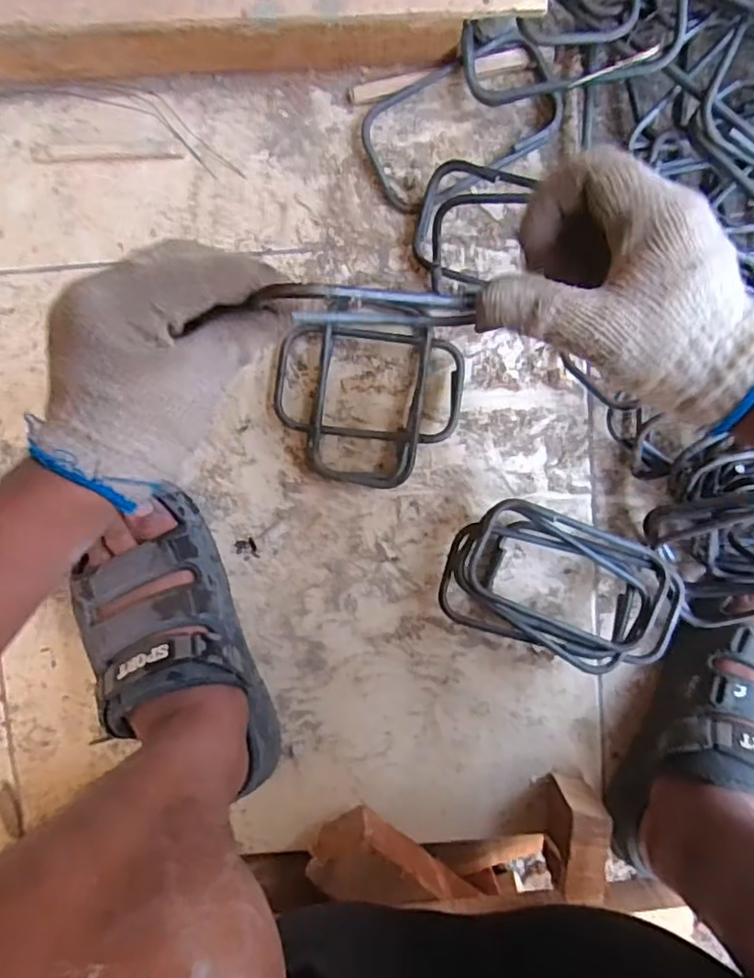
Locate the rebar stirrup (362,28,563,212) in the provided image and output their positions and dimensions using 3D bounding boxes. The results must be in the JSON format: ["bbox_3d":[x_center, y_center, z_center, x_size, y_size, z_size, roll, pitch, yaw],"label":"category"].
[{"bbox_3d":[0.064,-0.277,0.469,0.145,0.022,0.088,-23,96,2],"label":"rebar stirrup"}]

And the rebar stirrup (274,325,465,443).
[{"bbox_3d":[-0.007,-0.081,0.489,0.146,0.016,0.082,7,97,3],"label":"rebar stirrup"}]

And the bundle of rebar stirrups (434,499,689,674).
[{"bbox_3d":[0.144,0.080,0.495,0.178,0.048,0.112,21,96,-3],"label":"bundle of rebar stirrups"}]

